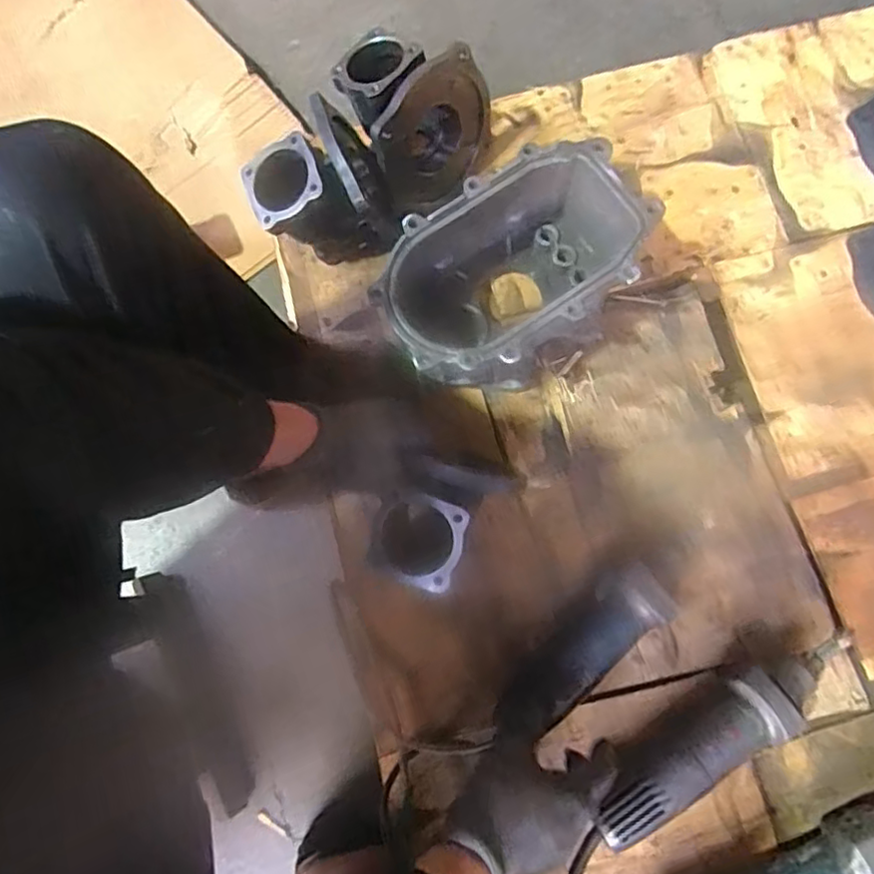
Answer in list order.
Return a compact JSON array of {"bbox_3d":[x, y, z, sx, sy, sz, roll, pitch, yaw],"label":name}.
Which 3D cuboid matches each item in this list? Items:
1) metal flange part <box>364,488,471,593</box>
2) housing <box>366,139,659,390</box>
[{"bbox_3d":[-0.017,0.087,0.541,0.076,0.008,0.079,19,99,12],"label":"metal flange part"},{"bbox_3d":[0.075,-0.158,0.651,0.261,0.140,0.163,-34,78,-6],"label":"housing"}]

